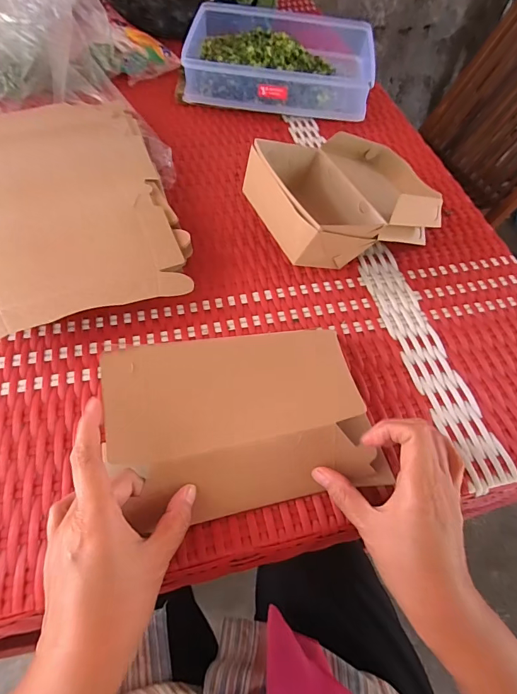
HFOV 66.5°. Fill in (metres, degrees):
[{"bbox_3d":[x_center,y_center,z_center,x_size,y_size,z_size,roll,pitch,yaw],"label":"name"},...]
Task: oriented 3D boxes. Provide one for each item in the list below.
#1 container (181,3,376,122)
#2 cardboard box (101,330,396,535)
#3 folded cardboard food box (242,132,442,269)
[{"bbox_3d":[0.035,-0.449,0.621,0.272,0.070,0.218,8,57,1],"label":"container"},{"bbox_3d":[-0.012,0.055,0.310,0.197,0.040,0.130,-9,59,-10],"label":"cardboard box"},{"bbox_3d":[0.097,-0.171,0.441,0.201,0.084,0.147,-21,62,-17],"label":"folded cardboard food box"}]

